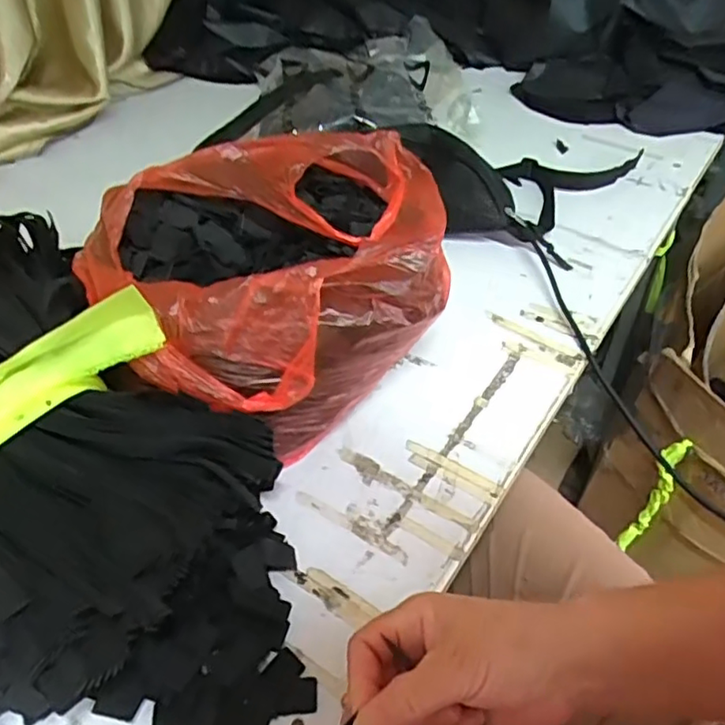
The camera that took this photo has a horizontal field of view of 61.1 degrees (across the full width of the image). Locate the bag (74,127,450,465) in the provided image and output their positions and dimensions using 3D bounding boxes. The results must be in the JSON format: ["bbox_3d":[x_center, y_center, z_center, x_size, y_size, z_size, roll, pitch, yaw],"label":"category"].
[{"bbox_3d":[-0.061,-0.068,0.524,0.277,0.162,0.230,-32,54,-23],"label":"bag"}]

